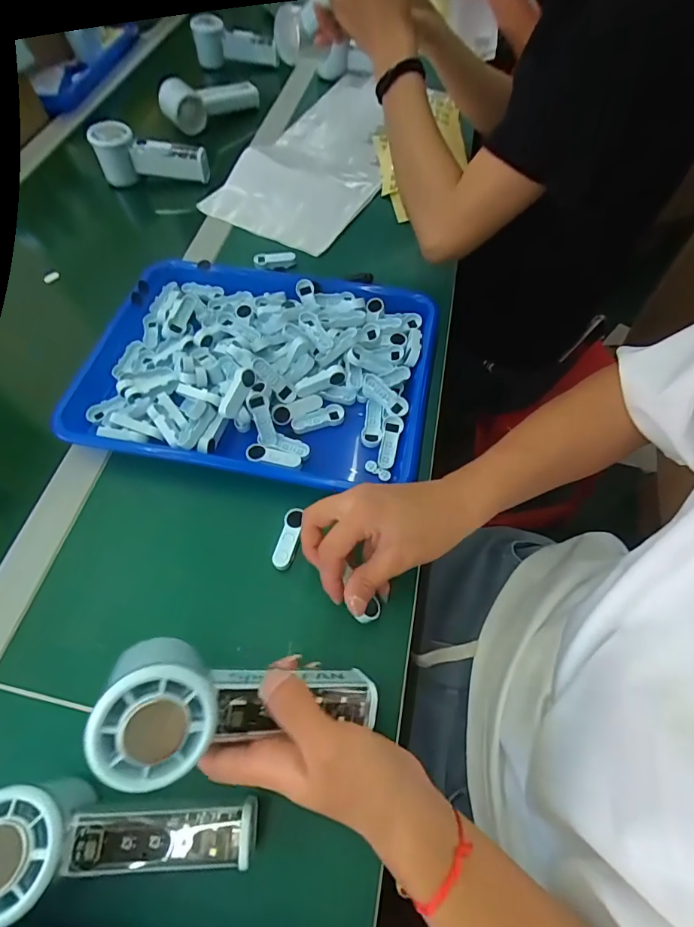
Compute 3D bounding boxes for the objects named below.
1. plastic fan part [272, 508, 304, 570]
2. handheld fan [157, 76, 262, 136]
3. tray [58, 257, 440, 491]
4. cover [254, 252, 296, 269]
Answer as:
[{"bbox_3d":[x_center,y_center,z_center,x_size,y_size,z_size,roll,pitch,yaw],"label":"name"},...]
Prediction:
[{"bbox_3d":[-0.047,0.062,0.355,0.017,0.010,0.050,10,62,7],"label":"plastic fan part"},{"bbox_3d":[-0.204,-0.529,0.635,0.143,0.061,0.045,5,61,4],"label":"handheld fan"},{"bbox_3d":[-0.083,-0.095,0.429,0.323,0.048,0.241,10,62,7],"label":"tray"},{"bbox_3d":[-0.087,-0.246,0.520,0.049,0.013,0.015,2,61,3],"label":"cover"}]

